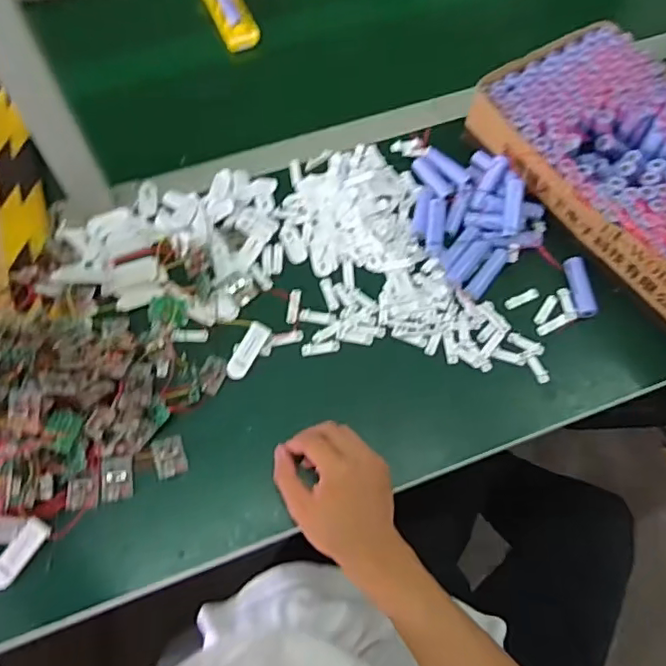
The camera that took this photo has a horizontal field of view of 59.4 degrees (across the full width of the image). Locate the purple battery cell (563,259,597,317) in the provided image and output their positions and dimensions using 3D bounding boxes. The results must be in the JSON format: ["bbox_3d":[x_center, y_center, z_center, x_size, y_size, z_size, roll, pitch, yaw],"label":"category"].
[{"bbox_3d":[0.269,-0.050,0.632,0.021,0.016,0.068,-5,63,-4],"label":"purple battery cell"}]

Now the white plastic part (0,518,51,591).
[{"bbox_3d":[-0.272,0.193,0.506,0.021,0.011,0.062,27,66,12],"label":"white plastic part"}]

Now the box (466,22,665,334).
[{"bbox_3d":[0.364,-0.163,0.648,0.224,0.068,0.427,-32,68,-16],"label":"box"}]

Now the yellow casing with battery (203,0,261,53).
[{"bbox_3d":[-0.154,-0.469,0.838,0.058,0.032,0.155,-20,65,-11],"label":"yellow casing with battery"}]

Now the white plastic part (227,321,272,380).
[{"bbox_3d":[-0.086,0.018,0.592,0.020,0.010,0.062,28,79,12],"label":"white plastic part"}]

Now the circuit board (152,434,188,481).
[{"bbox_3d":[-0.154,0.115,0.546,0.028,0.010,0.038,-18,65,-10],"label":"circuit board"}]

